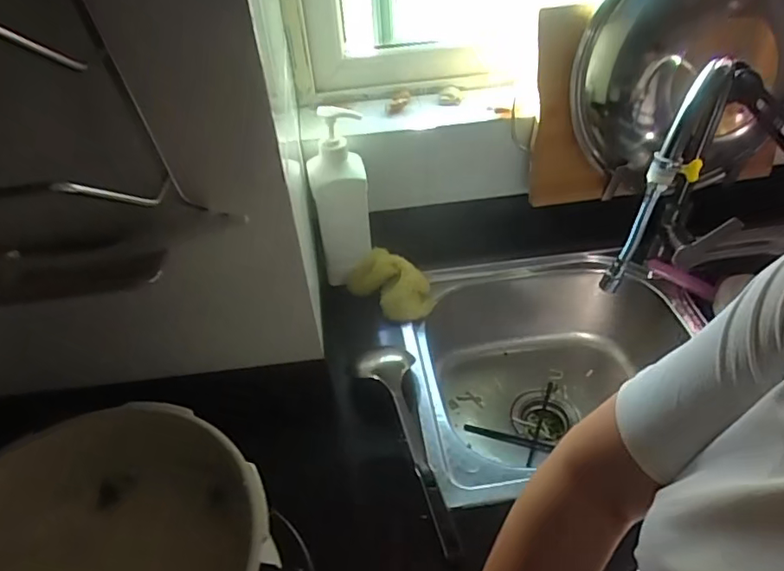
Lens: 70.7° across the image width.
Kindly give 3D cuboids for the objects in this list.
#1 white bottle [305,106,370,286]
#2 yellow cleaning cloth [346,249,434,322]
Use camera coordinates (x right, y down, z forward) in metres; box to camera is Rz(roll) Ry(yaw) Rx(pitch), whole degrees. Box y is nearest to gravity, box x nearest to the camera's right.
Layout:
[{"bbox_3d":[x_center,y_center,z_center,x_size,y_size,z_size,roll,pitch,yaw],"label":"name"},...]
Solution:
[{"bbox_3d":[-0.075,-0.126,0.811,0.077,0.266,0.065,-12,45,-9],"label":"white bottle"},{"bbox_3d":[0.002,-0.010,0.849,0.121,0.091,0.086,9,46,12],"label":"yellow cleaning cloth"}]

